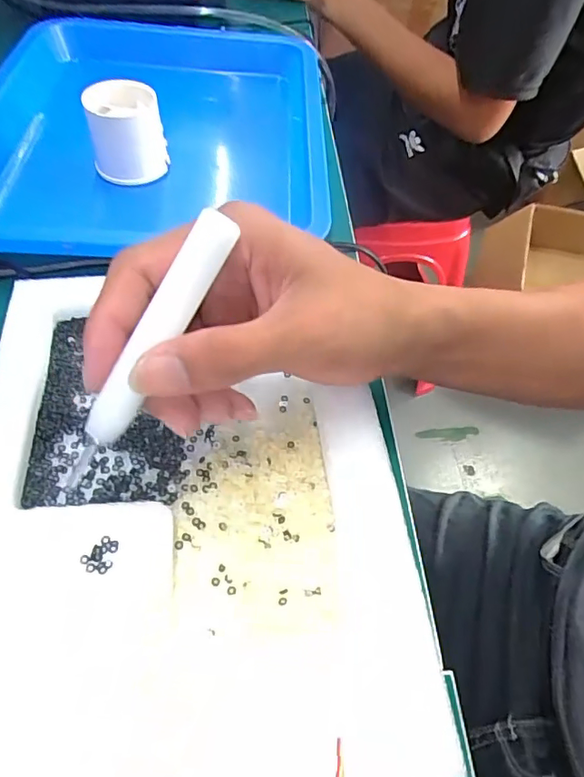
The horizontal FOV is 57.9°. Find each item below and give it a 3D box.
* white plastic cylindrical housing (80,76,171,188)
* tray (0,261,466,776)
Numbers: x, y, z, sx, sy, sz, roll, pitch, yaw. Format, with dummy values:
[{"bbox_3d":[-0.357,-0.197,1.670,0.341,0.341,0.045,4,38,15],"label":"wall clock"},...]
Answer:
[{"bbox_3d":[-0.120,-0.186,0.385,0.052,0.053,0.056,-11,56,-12],"label":"white plastic cylindrical housing"},{"bbox_3d":[-0.047,0.040,0.239,0.184,0.018,0.241,-3,54,-7],"label":"tray"}]

